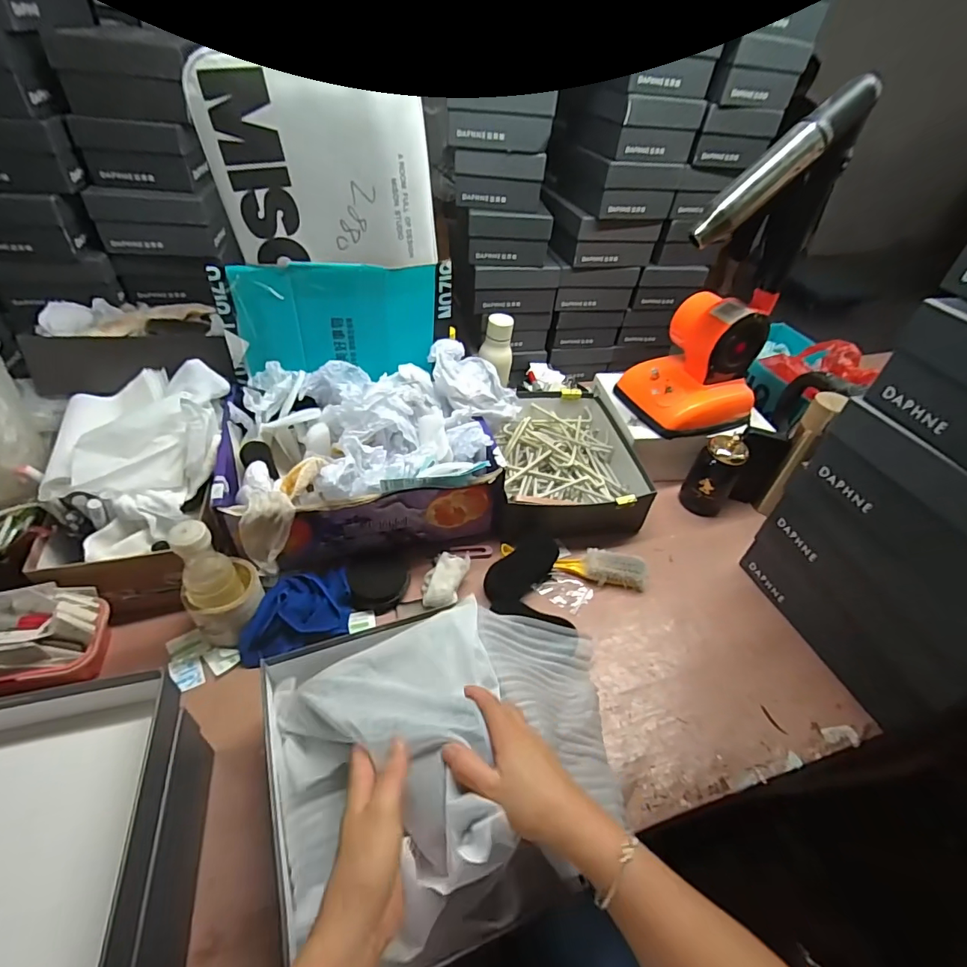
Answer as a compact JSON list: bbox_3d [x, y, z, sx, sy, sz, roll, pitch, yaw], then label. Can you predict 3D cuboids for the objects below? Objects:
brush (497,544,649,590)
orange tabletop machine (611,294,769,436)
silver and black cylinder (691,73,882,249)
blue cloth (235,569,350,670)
[{"bbox_3d":[0.143,0.128,0.768,0.227,0.036,0.051,6,43,-1],"label":"brush"},{"bbox_3d":[0.390,-0.224,0.891,0.198,0.199,0.169,-10,46,-17],"label":"orange tabletop machine"},{"bbox_3d":[0.404,-0.433,0.665,0.273,0.038,0.045,-41,47,14],"label":"silver and black cylinder"},{"bbox_3d":[-0.253,0.176,0.660,0.149,0.048,0.103,-14,47,-21],"label":"blue cloth"}]

